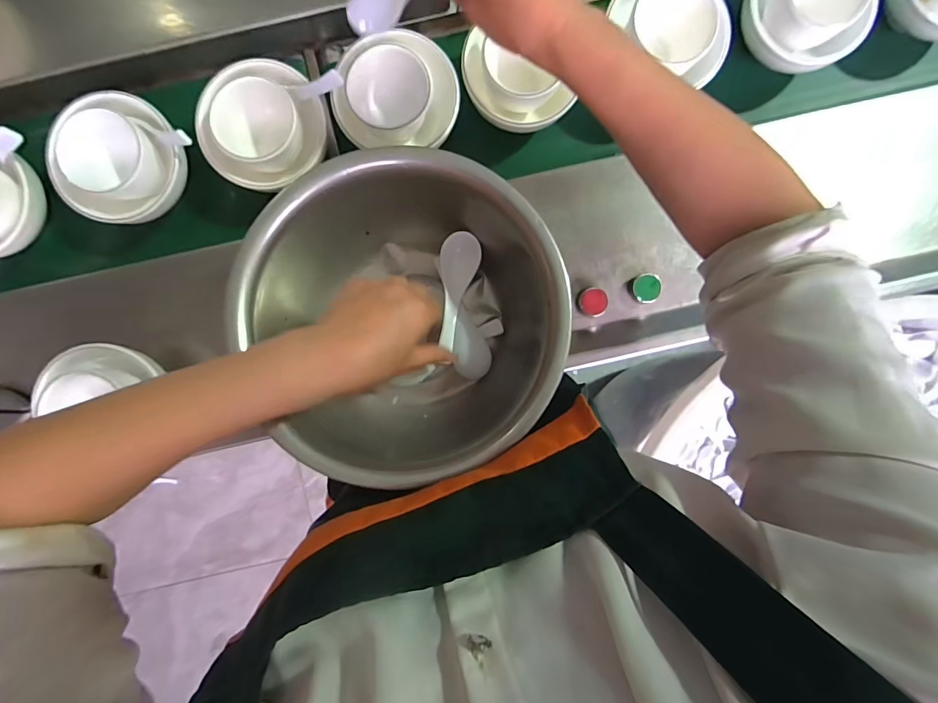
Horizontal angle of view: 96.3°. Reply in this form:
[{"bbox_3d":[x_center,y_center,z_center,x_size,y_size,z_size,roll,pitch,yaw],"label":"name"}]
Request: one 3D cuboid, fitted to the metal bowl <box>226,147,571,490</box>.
[{"bbox_3d":[-0.047,-0.037,0.357,0.231,0.111,0.247,0,98,-2],"label":"metal bowl"}]

